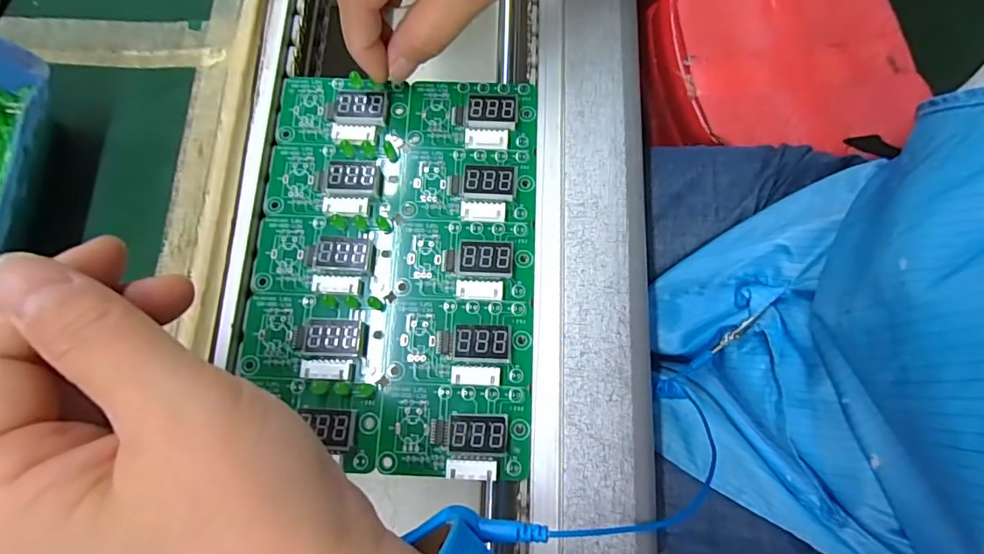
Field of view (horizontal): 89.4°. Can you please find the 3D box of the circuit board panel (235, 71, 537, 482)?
[{"bbox_3d":[-0.043,-0.009,0.221,0.123,0.010,0.178,2,74,1],"label":"circuit board panel"}]

